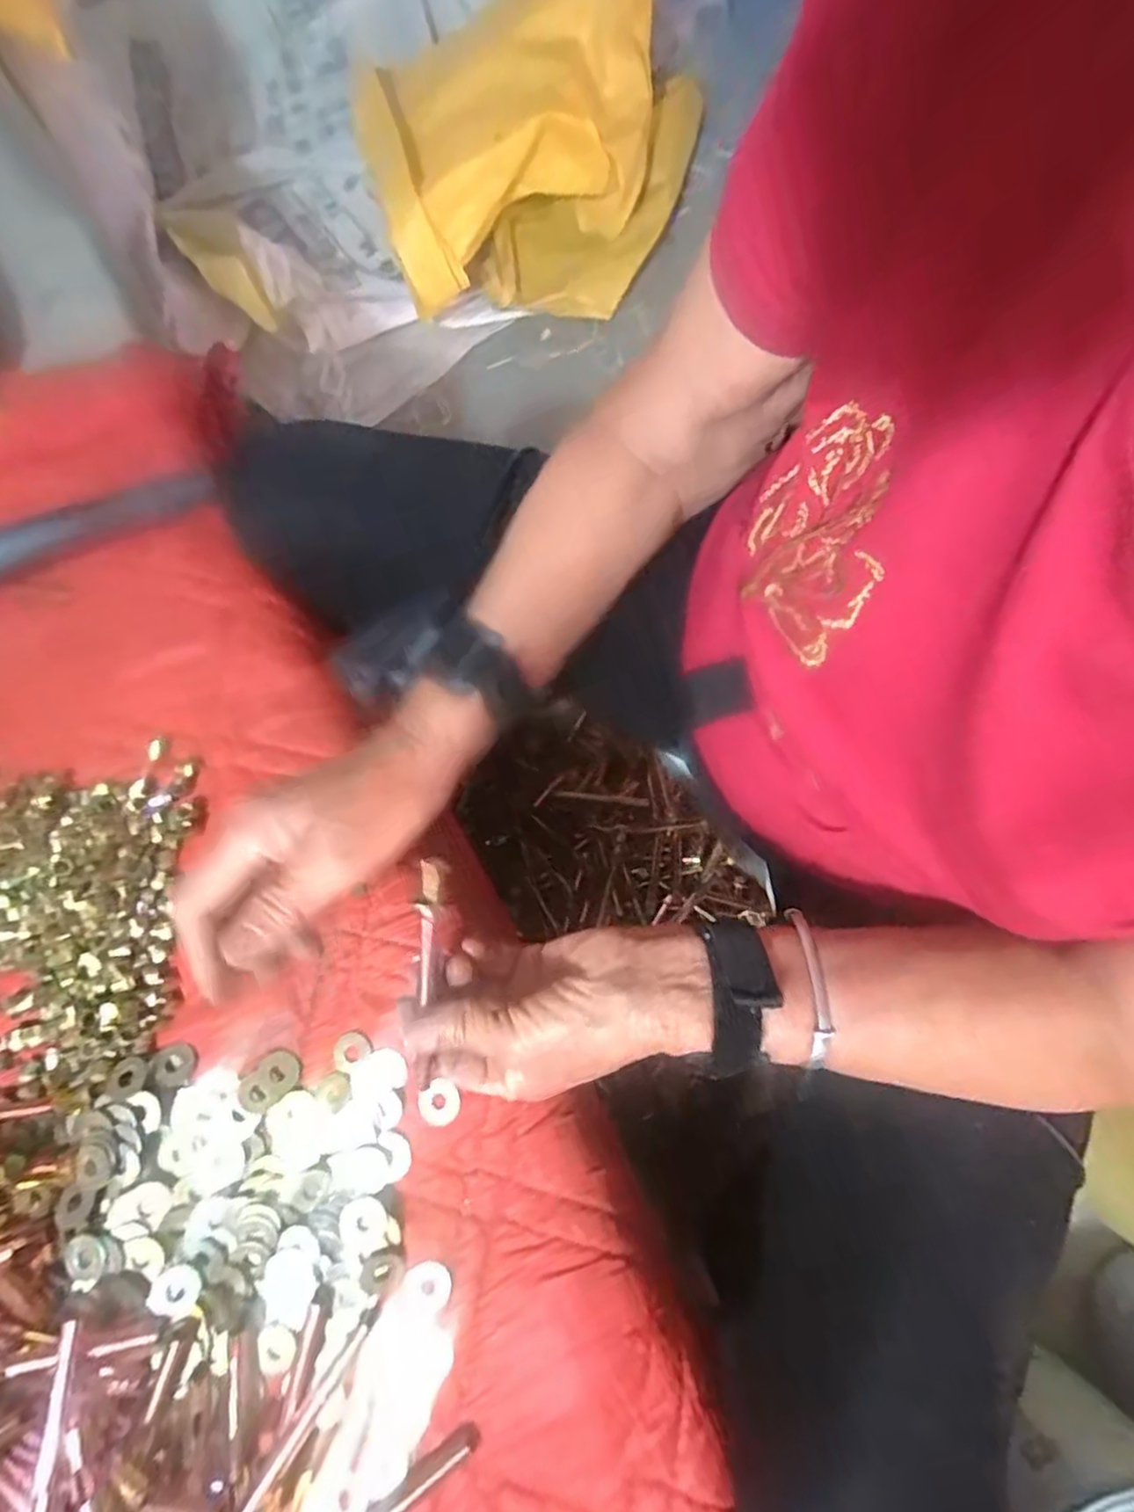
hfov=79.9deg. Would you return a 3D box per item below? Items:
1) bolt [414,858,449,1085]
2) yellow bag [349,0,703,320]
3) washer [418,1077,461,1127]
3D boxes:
[{"bbox_3d":[-0.067,0.105,0.327,0.012,0.014,0.117,5,103,0],"label":"bolt"},{"bbox_3d":[-0.046,-0.817,0.921,0.429,0.245,0.325,-15,76,-2],"label":"yellow bag"},{"bbox_3d":[-0.067,0.181,0.353,0.021,0.004,0.021,1,73,-2],"label":"washer"}]

